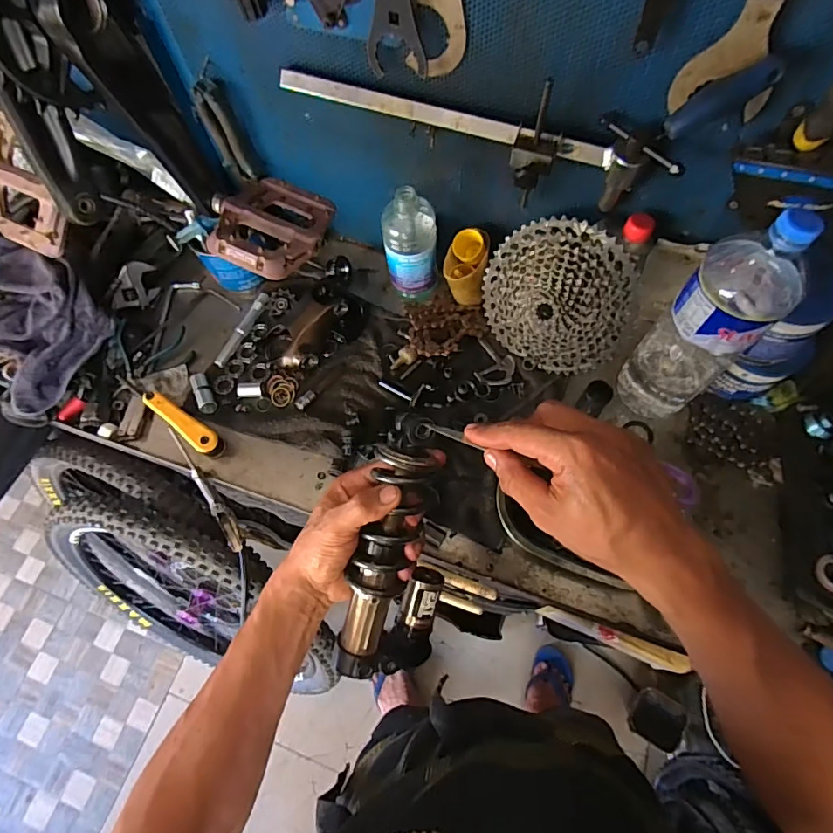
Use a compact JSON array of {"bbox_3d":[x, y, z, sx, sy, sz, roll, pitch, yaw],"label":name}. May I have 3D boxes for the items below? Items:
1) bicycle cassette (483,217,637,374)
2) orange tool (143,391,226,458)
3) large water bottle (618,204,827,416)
[{"bbox_3d":[0.169,-0.141,0.617,0.195,0.193,0.046,23,39,21],"label":"bicycle cassette"},{"bbox_3d":[-0.315,0.007,0.661,0.126,0.034,0.031,34,73,16],"label":"orange tool"},{"bbox_3d":[0.310,-0.094,0.530,0.095,0.313,0.090,-41,71,-13],"label":"large water bottle"}]

